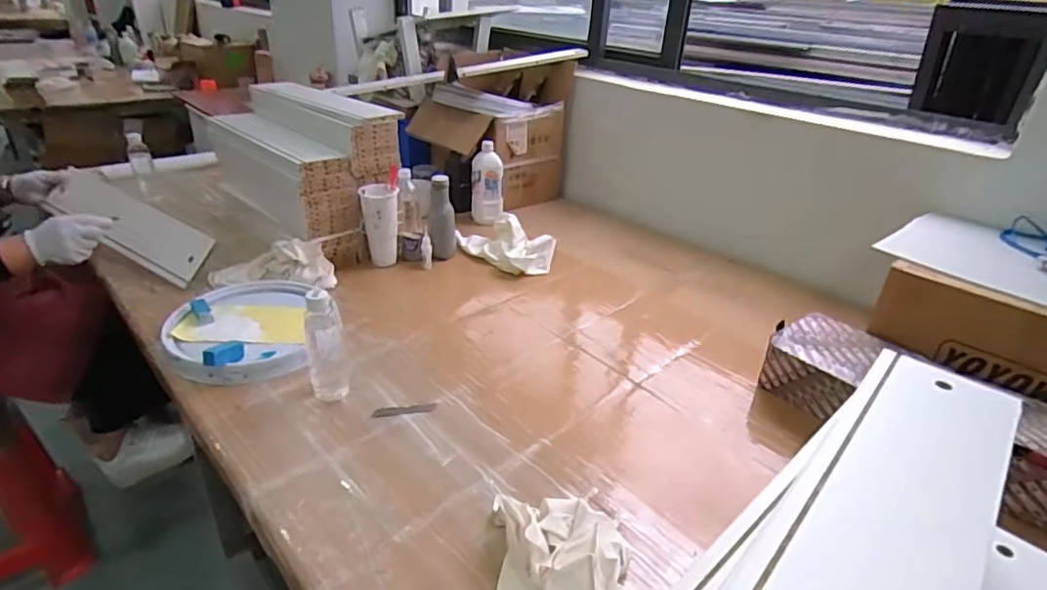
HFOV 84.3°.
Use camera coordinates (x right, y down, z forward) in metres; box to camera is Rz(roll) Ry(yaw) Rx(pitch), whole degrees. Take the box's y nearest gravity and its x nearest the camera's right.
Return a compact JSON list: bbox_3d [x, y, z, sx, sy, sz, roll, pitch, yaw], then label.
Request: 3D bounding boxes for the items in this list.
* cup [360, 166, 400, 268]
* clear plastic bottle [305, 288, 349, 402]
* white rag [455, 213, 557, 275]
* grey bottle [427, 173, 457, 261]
[{"bbox_3d":[-0.330,-0.176,1.347,0.079,0.204,0.084,3,29,-2],"label":"cup"},{"bbox_3d":[-0.312,0.077,0.917,0.061,0.178,0.065,-10,32,-24],"label":"clear plastic bottle"},{"bbox_3d":[-0.049,-0.134,1.430,0.262,0.101,0.135,28,37,36],"label":"white rag"},{"bbox_3d":[-0.196,-0.178,1.389,0.065,0.206,0.065,2,29,-4],"label":"grey bottle"}]

